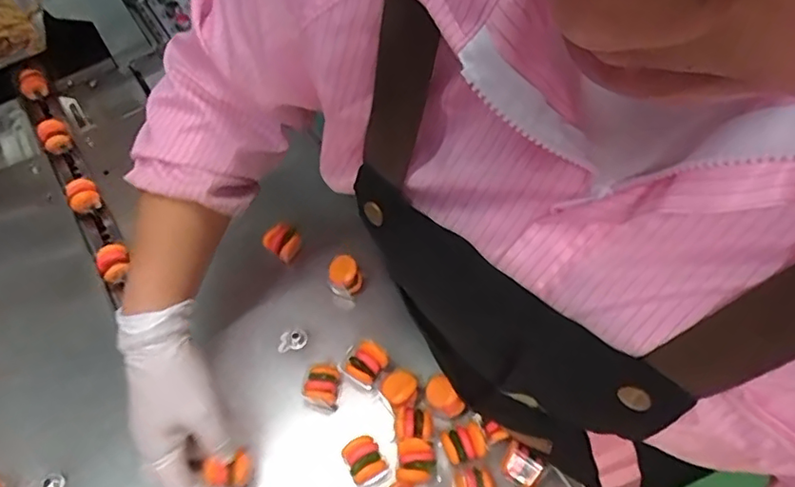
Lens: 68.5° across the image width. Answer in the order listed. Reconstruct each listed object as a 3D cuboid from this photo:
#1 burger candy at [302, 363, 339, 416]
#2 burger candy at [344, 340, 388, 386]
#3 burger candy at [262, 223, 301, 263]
[{"bbox_3d":[-0.067,0.130,0.522,0.029,0.033,0.036,7,61,4],"label":"burger candy"},{"bbox_3d":[-0.027,0.108,0.520,0.027,0.037,0.033,33,66,17],"label":"burger candy"},{"bbox_3d":[-0.117,0.001,0.597,0.030,0.038,0.028,32,66,17],"label":"burger candy"}]

